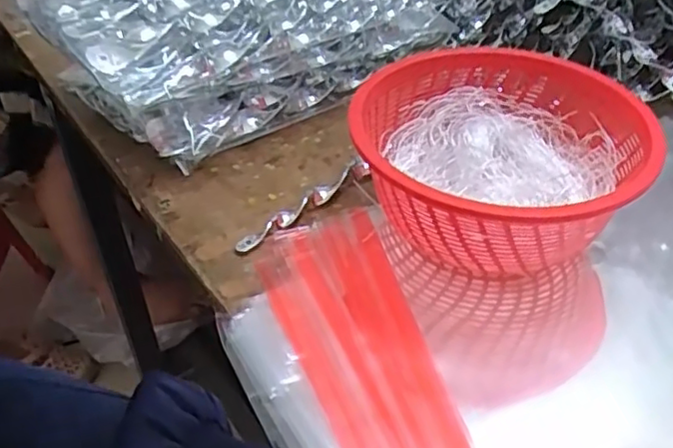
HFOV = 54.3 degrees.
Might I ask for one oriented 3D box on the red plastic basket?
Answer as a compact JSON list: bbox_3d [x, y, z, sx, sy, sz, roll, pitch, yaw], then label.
[{"bbox_3d":[0.107,-0.041,0.418,0.170,0.065,0.172,-6,41,-4],"label":"red plastic basket"}]

